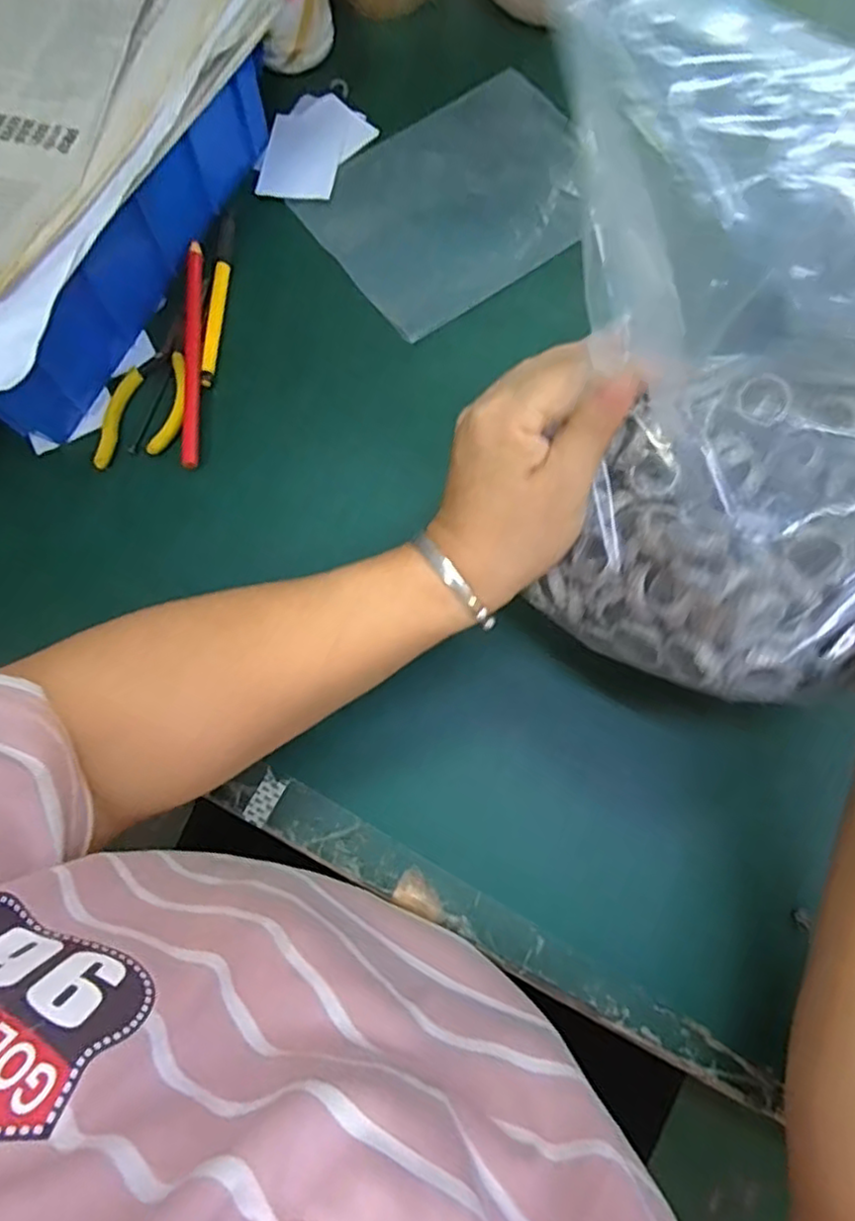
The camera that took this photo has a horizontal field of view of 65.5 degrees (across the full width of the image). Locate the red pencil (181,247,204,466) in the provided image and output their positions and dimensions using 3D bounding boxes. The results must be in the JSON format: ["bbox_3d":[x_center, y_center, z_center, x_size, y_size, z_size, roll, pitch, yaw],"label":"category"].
[{"bbox_3d":[-0.145,-0.159,0.413,0.010,0.012,0.153,-4,75,1],"label":"red pencil"}]

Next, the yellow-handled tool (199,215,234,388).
[{"bbox_3d":[-0.136,-0.202,0.429,0.011,0.008,0.125,3,75,3],"label":"yellow-handled tool"}]

